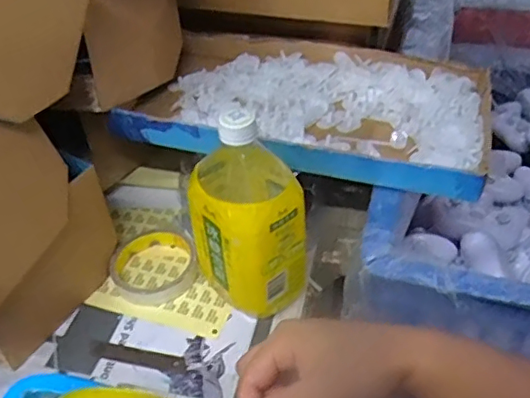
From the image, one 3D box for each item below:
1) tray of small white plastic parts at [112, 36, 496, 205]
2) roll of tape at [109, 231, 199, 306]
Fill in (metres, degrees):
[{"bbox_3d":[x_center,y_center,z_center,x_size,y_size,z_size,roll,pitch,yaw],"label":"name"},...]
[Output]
[{"bbox_3d":[0.045,-0.100,0.586,0.355,0.037,0.204,10,44,14],"label":"tray of small white plastic parts"},{"bbox_3d":[-0.110,0.067,0.561,0.087,0.020,0.081,-1,43,1],"label":"roll of tape"}]

